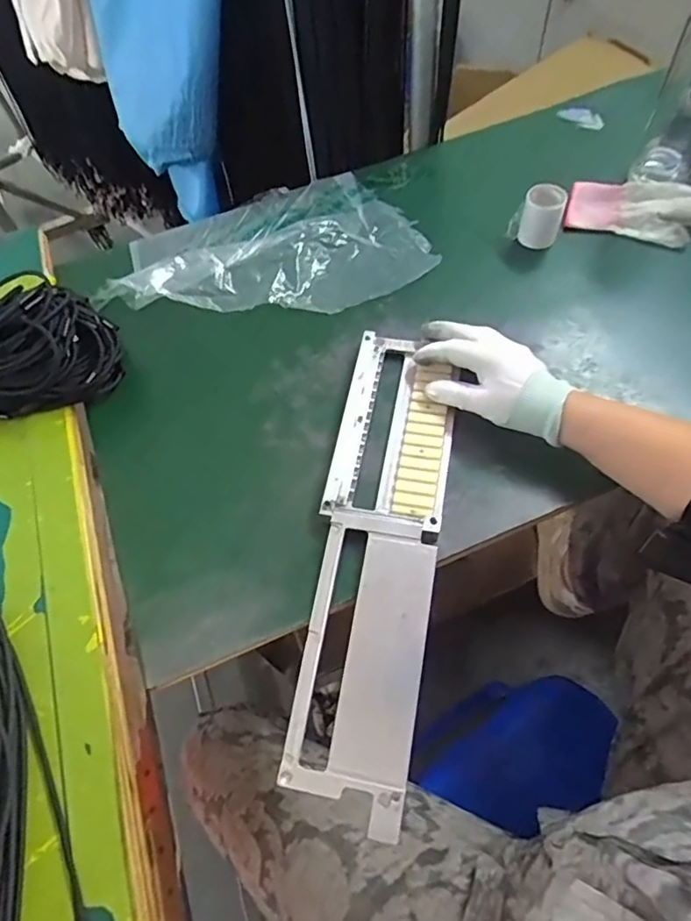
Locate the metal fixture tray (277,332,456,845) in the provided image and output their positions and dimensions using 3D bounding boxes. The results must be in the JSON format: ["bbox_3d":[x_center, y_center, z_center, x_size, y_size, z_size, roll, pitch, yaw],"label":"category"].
[{"bbox_3d":[0.029,0.060,0.461,0.100,0.019,0.397,4,64,7],"label":"metal fixture tray"}]

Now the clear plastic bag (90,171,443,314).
[{"bbox_3d":[-0.084,-0.256,0.634,0.356,0.042,0.216,-3,60,3],"label":"clear plastic bag"}]

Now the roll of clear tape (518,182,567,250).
[{"bbox_3d":[0.212,-0.264,0.609,0.041,0.054,0.038,13,62,12],"label":"roll of clear tape"}]

